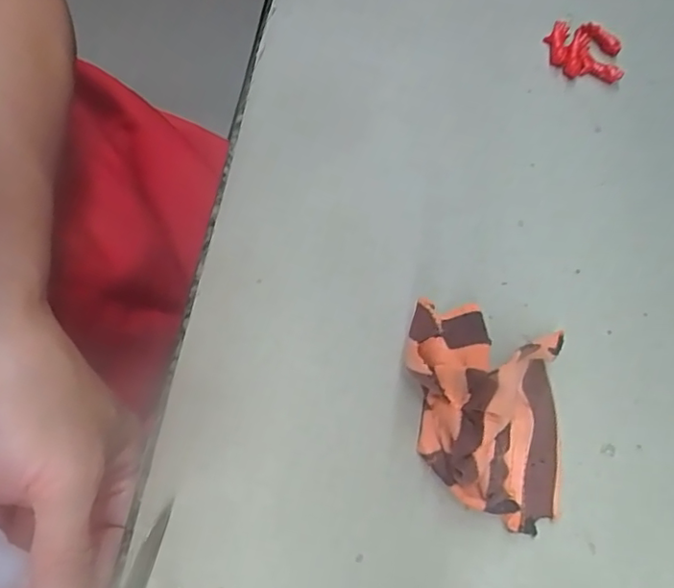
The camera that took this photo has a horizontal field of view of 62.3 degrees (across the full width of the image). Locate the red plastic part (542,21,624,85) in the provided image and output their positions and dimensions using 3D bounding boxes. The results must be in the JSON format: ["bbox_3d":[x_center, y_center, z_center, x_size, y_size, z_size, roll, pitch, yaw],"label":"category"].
[{"bbox_3d":[0.120,-0.117,0.270,0.035,0.012,0.025,8,71,3],"label":"red plastic part"}]

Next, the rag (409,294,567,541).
[{"bbox_3d":[0.059,0.043,0.204,0.062,0.040,0.084,-7,71,-3],"label":"rag"}]

